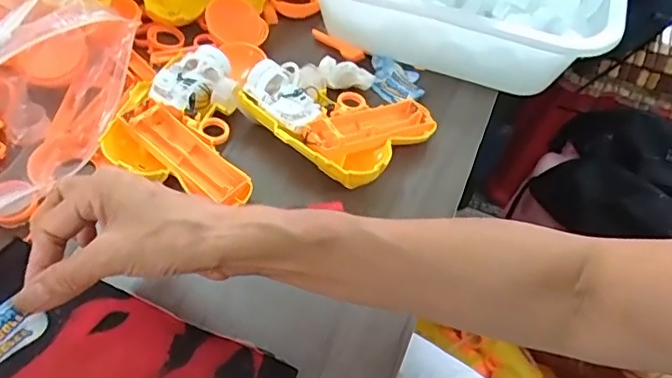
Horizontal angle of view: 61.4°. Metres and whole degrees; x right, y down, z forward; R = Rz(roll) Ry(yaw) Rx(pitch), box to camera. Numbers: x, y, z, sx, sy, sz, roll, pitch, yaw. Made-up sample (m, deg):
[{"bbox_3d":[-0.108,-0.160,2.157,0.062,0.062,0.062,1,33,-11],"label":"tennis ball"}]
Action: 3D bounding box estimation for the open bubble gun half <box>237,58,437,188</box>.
[{"bbox_3d":[0.000,-0.070,0.482,0.142,0.032,0.120,35,56,21],"label":"open bubble gun half"}]

